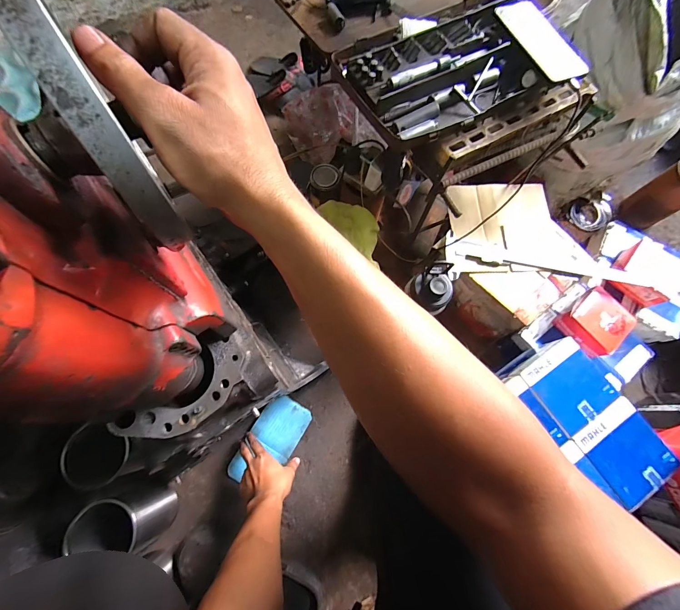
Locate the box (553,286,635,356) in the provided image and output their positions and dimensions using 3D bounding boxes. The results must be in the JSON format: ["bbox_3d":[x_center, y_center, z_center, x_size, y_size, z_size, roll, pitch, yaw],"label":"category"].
[{"bbox_3d":[0.518,0.035,0.648,0.111,0.056,0.110,-41,78,-14],"label":"box"}]

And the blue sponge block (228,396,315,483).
[{"bbox_3d":[-0.143,0.286,0.665,0.098,0.018,0.187,30,74,7],"label":"blue sponge block"}]

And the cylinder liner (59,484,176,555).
[{"bbox_3d":[-0.373,0.381,0.562,0.116,0.174,0.102,-18,74,-8],"label":"cylinder liner"}]

